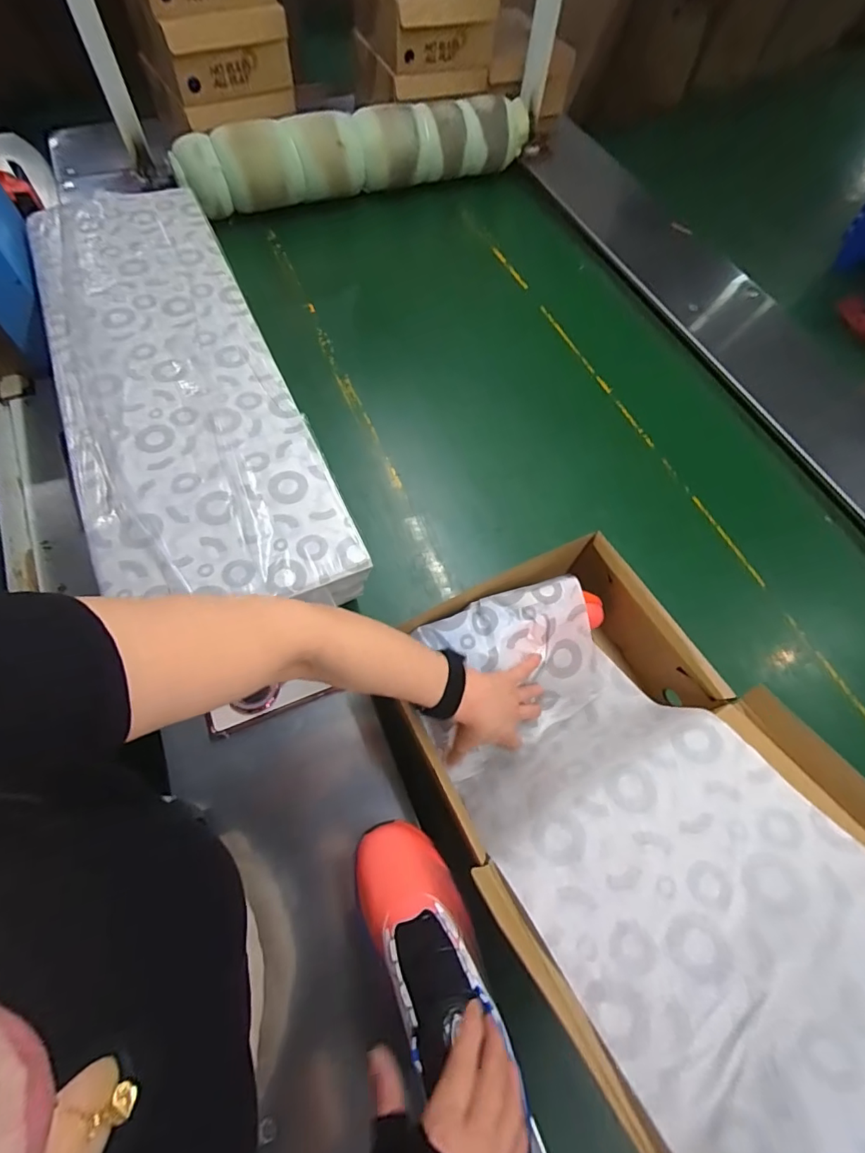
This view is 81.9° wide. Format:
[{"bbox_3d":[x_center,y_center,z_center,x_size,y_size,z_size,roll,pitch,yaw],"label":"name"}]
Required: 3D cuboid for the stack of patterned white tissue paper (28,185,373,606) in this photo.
[{"bbox_3d":[-0.389,-0.315,0.725,0.293,0.038,0.884,-22,66,-14],"label":"stack of patterned white tissue paper"}]

